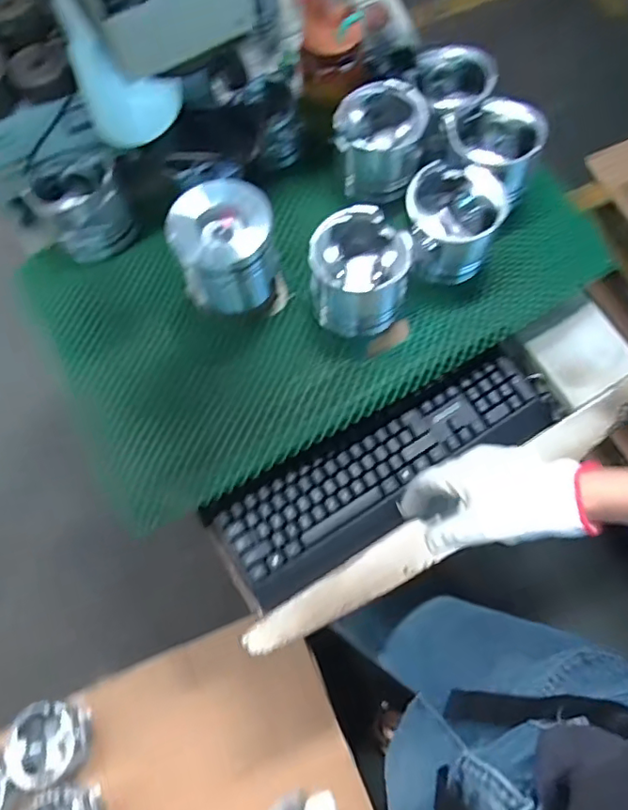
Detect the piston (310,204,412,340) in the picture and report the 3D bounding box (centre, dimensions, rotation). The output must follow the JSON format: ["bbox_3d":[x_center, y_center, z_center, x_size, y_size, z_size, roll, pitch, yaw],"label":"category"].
[{"bbox_3d":[0.053,-0.156,0.669,0.110,0.105,0.103,-3,68,0],"label":"piston"}]

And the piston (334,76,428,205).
[{"bbox_3d":[0.090,-0.349,0.752,0.109,0.105,0.111,19,70,9],"label":"piston"}]

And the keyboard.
[{"bbox_3d":[0.096,0.074,0.719,0.460,0.040,0.143,-28,70,-10],"label":"keyboard"}]

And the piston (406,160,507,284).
[{"bbox_3d":[0.165,-0.217,0.694,0.107,0.105,0.104,-1,68,1],"label":"piston"}]

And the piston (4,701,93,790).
[{"bbox_3d":[-0.445,0.572,0.971,0.111,0.098,0.122,-1,68,1],"label":"piston"}]

